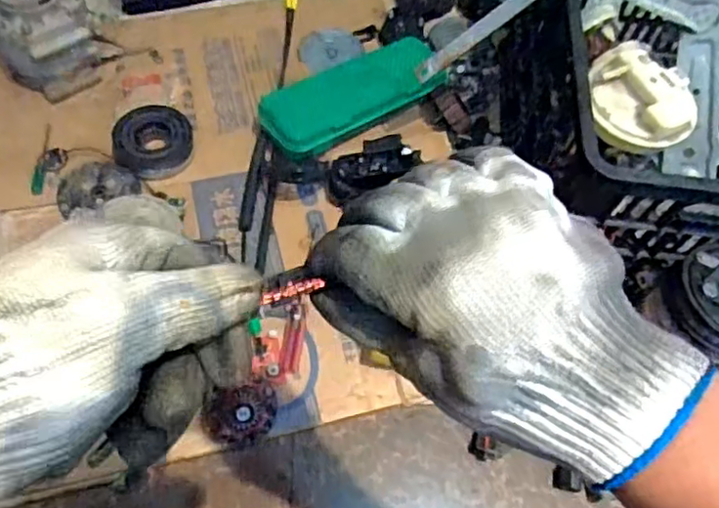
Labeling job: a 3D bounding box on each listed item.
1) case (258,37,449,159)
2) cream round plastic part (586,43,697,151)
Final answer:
[{"bbox_3d":[-0.001,-0.227,0.908,0.284,0.060,0.109,-27,82,-13],"label":"case"},{"bbox_3d":[0.295,-0.164,0.679,0.118,0.034,0.109,36,64,14],"label":"cream round plastic part"}]

